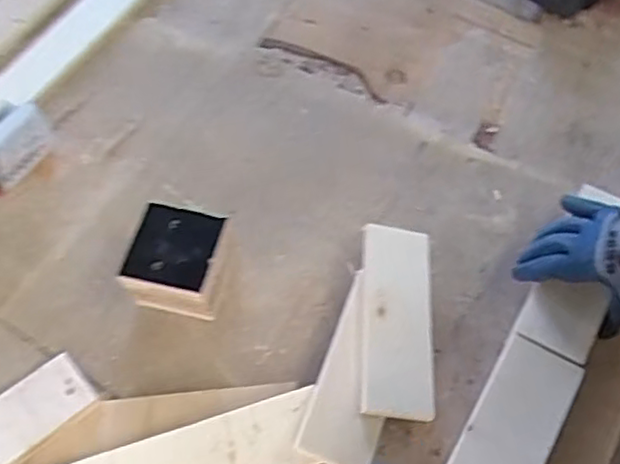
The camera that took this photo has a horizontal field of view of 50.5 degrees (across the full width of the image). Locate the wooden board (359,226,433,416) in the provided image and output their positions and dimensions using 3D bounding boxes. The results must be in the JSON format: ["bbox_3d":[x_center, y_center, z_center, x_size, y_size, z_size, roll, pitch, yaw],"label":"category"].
[{"bbox_3d":[0.089,0.086,0.671,0.074,0.015,0.200,8,60,-9],"label":"wooden board"}]

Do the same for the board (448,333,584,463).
[{"bbox_3d":[0.177,0.185,0.587,0.071,0.014,0.196,26,63,20],"label":"board"}]

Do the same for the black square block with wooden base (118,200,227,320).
[{"bbox_3d":[-0.138,0.032,0.699,0.096,0.072,0.097,13,63,10],"label":"black square block with wooden base"}]

